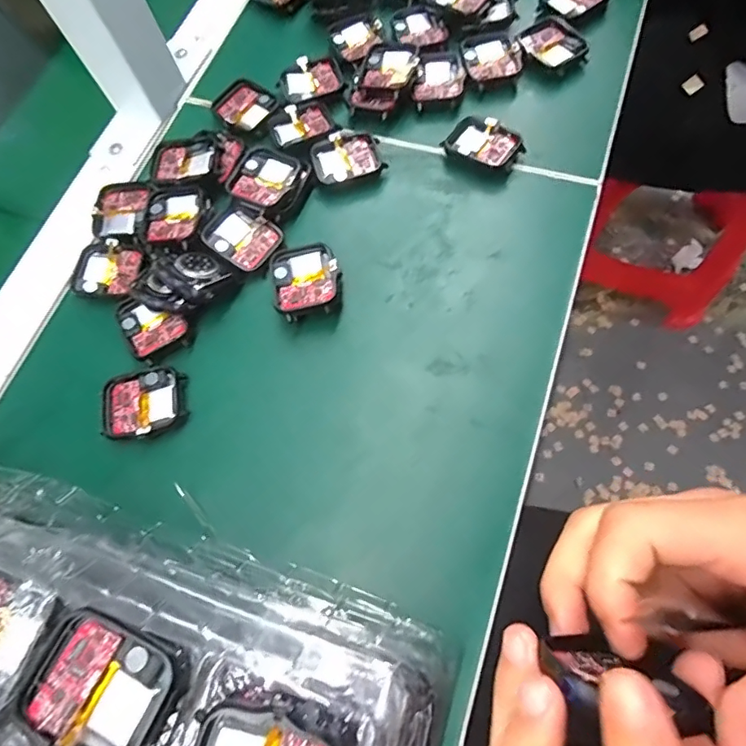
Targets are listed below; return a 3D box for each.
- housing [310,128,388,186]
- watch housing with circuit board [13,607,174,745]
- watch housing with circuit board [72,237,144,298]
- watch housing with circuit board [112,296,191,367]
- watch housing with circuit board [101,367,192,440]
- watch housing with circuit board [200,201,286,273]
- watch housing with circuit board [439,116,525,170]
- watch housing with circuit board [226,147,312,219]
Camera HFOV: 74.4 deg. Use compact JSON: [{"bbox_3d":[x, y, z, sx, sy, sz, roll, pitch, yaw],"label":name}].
[{"bbox_3d":[-0.016,-0.140,0.321,0.045,0.010,0.037,-22,69,-2],"label":"housing"},{"bbox_3d":[-0.087,0.099,0.155,0.042,0.007,0.037,23,74,14],"label":"watch housing with circuit board"},{"bbox_3d":[-0.164,-0.066,0.304,0.041,0.004,0.041,-1,70,6],"label":"watch housing with circuit board"},{"bbox_3d":[-0.129,-0.029,0.287,0.034,0.007,0.044,-34,70,-7],"label":"watch housing with circuit board"},{"bbox_3d":[-0.127,0.016,0.272,0.045,0.005,0.038,-15,69,0],"label":"watch housing with circuit board"},{"bbox_3d":[-0.082,-0.085,0.303,0.046,0.011,0.036,34,77,16],"label":"watch housing with circuit board"},{"bbox_3d":[0.071,-0.145,0.315,0.046,0.010,0.036,28,75,15],"label":"watch housing with circuit board"},{"bbox_3d":[-0.066,-0.120,0.310,0.040,0.013,0.043,21,74,13],"label":"watch housing with circuit board"}]

